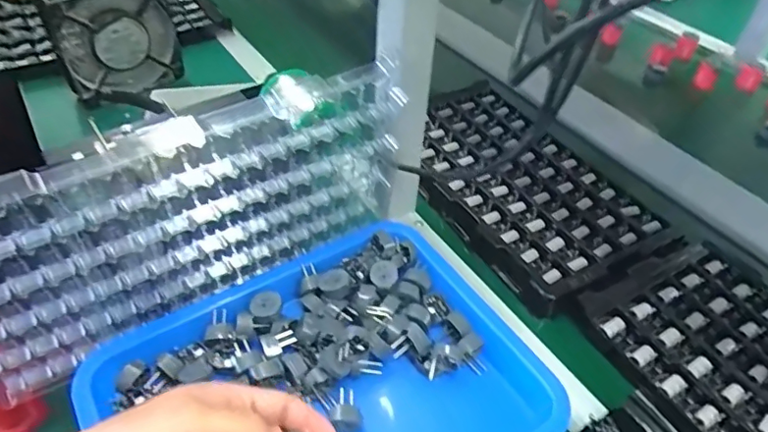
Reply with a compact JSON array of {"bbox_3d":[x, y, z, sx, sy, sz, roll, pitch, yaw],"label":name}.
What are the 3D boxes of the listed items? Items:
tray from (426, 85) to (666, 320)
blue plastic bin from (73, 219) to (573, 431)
[{"bbox_3d":[0.154,-0.044,0.673,0.202,0.028,0.343,-21,50,-23],"label":"tray"},{"bbox_3d":[-0.051,0.150,0.454,0.336,0.055,0.265,-23,50,-25],"label":"blue plastic bin"}]

